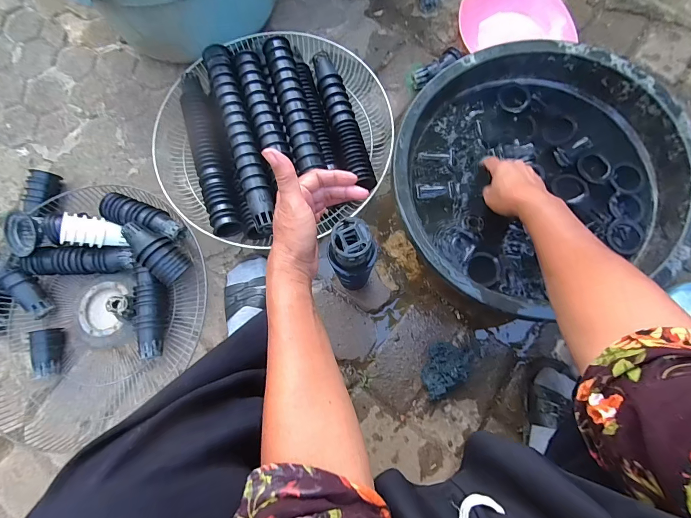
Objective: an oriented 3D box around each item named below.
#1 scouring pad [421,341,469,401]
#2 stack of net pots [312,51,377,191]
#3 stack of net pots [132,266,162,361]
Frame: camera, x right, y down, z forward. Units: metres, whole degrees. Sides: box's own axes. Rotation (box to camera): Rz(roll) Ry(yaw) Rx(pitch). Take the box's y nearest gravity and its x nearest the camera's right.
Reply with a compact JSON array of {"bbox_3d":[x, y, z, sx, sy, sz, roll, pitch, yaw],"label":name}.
[{"bbox_3d":[0.167,0.189,0.579,0.066,0.042,0.095,23,80,5],"label":"scouring pad"},{"bbox_3d":[-0.005,-0.260,0.646,0.054,0.060,0.308,-17,78,-1],"label":"stack of net pots"},{"bbox_3d":[-0.335,0.094,0.589,0.045,0.043,0.148,-13,77,-1],"label":"stack of net pots"}]

